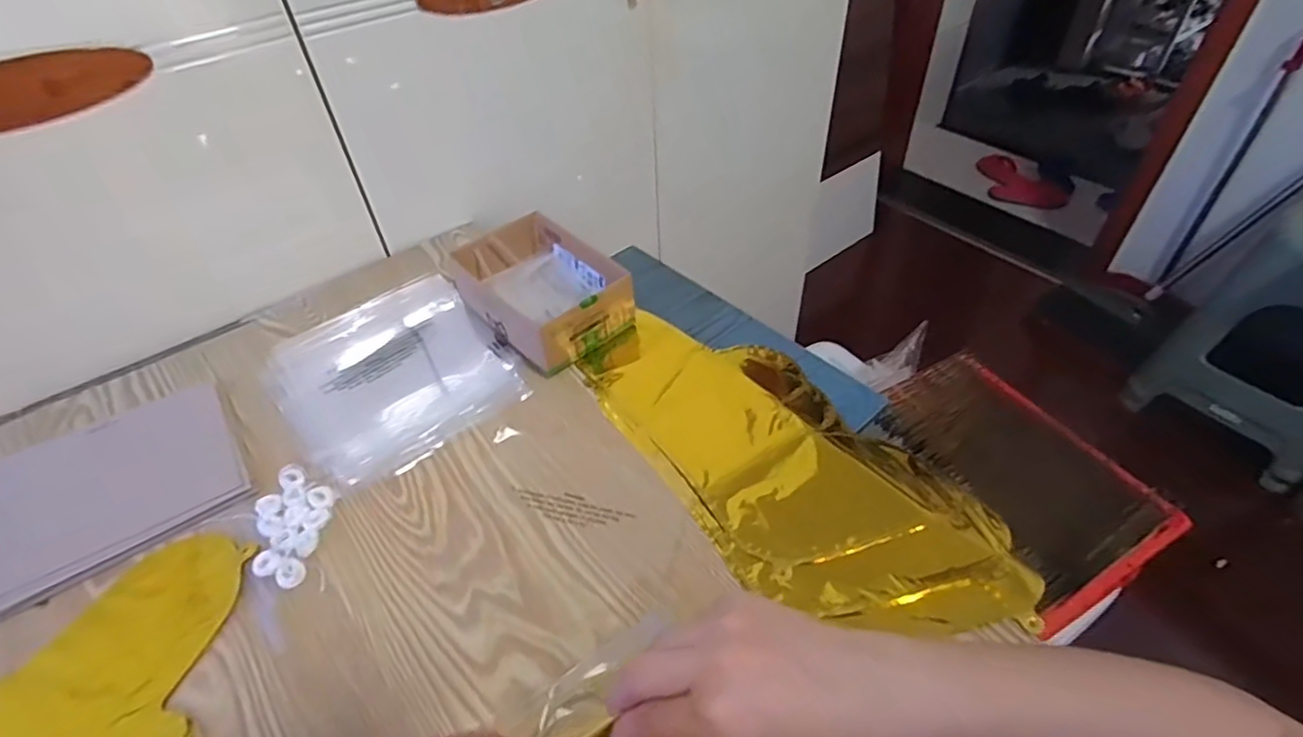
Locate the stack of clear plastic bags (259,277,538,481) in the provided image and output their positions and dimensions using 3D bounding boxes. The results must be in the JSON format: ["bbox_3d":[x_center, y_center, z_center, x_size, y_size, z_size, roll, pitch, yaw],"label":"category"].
[{"bbox_3d":[-0.272,0.002,0.663,0.215,0.016,0.261,-32,52,-26],"label":"stack of clear plastic bags"}]

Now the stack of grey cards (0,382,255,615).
[{"bbox_3d":[-0.482,0.100,0.558,0.194,0.007,0.175,-28,50,-23],"label":"stack of grey cards"}]

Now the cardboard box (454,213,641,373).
[{"bbox_3d":[-0.120,-0.086,0.689,0.123,0.068,0.179,-34,53,-27],"label":"cardboard box"}]

